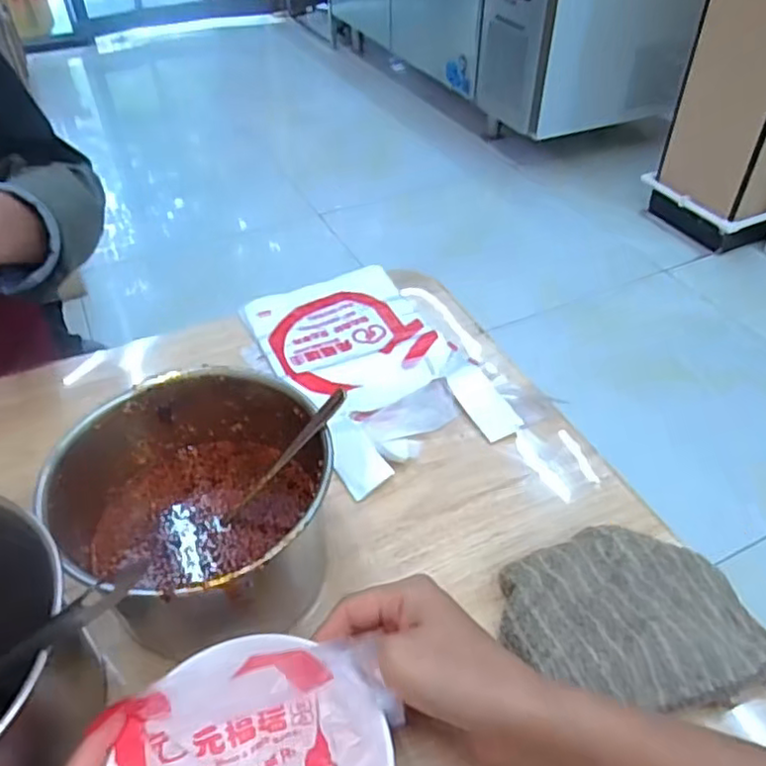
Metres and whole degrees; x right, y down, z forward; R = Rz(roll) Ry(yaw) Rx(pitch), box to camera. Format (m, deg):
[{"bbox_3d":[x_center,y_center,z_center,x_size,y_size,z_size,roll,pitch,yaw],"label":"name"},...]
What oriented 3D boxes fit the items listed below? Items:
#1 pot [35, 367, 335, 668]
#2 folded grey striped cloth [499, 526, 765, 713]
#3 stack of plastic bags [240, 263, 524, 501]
[{"bbox_3d":[-0.109,0.081,0.412,0.163,0.102,0.154,-1,43,0],"label":"pot"},{"bbox_3d":[0.152,0.138,0.396,0.152,0.034,0.107,-3,43,-2],"label":"folded grey striped cloth"},{"bbox_3d":[-0.013,-0.023,0.579,0.151,0.018,0.253,-20,47,-19],"label":"stack of plastic bags"}]

